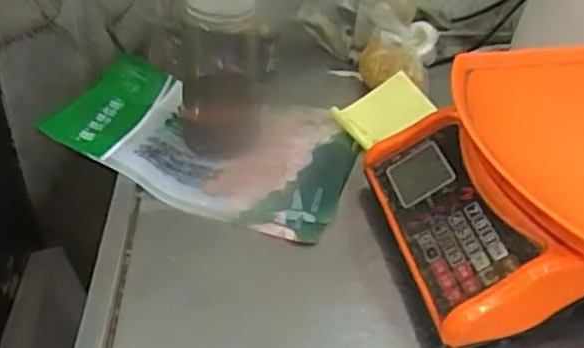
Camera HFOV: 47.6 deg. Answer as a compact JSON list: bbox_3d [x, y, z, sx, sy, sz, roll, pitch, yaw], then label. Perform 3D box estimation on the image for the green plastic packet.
[{"bbox_3d":[-0.088,-0.048,0.725,0.314,0.047,0.219,14,40,15],"label":"green plastic packet"}]

